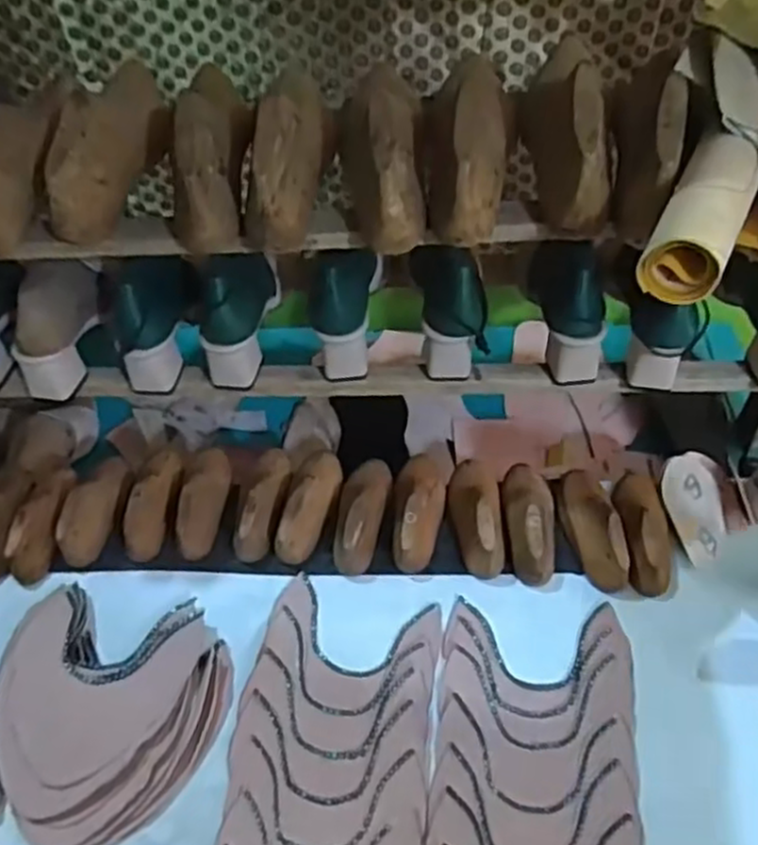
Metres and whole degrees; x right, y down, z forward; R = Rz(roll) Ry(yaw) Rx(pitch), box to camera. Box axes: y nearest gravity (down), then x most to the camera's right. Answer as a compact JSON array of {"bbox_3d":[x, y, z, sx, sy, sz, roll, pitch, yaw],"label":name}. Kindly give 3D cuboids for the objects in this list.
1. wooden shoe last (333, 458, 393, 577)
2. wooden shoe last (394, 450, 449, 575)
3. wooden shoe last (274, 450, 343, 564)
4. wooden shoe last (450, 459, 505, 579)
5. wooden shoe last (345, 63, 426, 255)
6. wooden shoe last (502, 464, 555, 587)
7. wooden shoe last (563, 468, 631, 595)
[{"bbox_3d":[-0.019,0.088,0.771,0.049,0.057,0.139,5,52,9],"label":"wooden shoe last"},{"bbox_3d":[0.040,0.081,0.774,0.058,0.050,0.147,4,52,7],"label":"wooden shoe last"},{"bbox_3d":[-0.075,0.082,0.784,0.052,0.054,0.139,6,52,9],"label":"wooden shoe last"},{"bbox_3d":[0.102,0.089,0.764,0.046,0.052,0.136,-7,51,-1],"label":"wooden shoe last"},{"bbox_3d":[0.006,-0.240,0.630,0.065,0.080,0.213,-2,51,3],"label":"wooden shoe last"},{"bbox_3d":[0.152,0.094,0.753,0.052,0.053,0.138,2,51,6],"label":"wooden shoe last"},{"bbox_3d":[0.213,0.098,0.746,0.051,0.052,0.137,-4,51,1],"label":"wooden shoe last"}]

